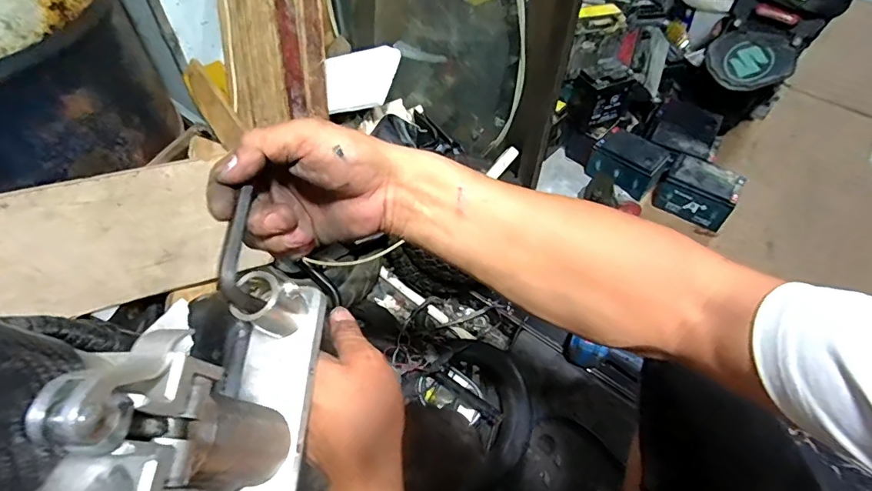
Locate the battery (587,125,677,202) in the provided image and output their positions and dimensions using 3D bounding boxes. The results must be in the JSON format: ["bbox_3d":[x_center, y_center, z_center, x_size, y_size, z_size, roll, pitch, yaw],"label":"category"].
[{"bbox_3d":[0.465,-0.203,1.150,0.165,0.087,0.116,33,58,23],"label":"battery"}]

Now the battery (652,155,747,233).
[{"bbox_3d":[0.597,-0.126,1.096,0.161,0.083,0.113,31,57,22],"label":"battery"}]

